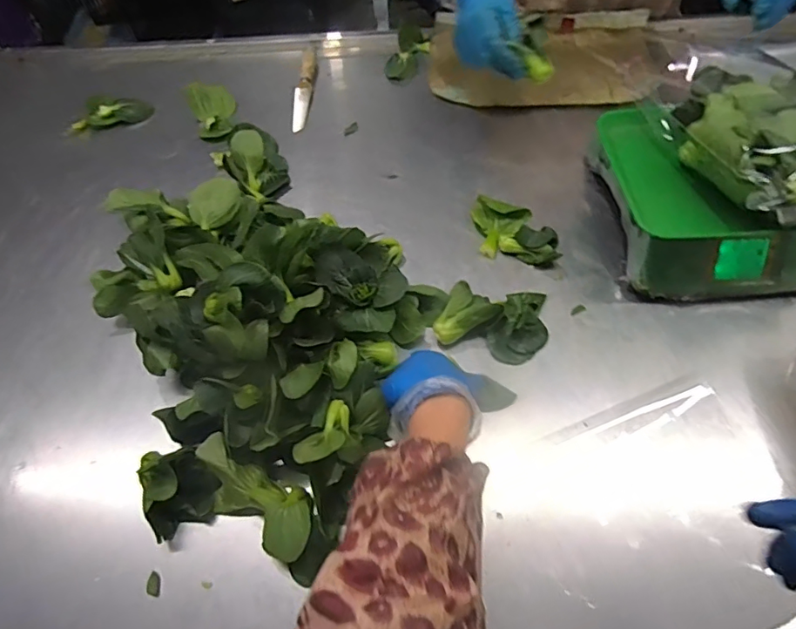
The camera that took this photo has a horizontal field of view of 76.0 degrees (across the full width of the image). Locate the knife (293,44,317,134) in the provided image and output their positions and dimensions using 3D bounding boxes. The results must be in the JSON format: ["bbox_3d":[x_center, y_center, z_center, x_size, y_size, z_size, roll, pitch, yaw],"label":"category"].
[{"bbox_3d":[-0.164,-0.392,0.885,0.031,0.010,0.175,4,74,5],"label":"knife"}]

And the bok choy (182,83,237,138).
[{"bbox_3d":[-0.313,-0.348,0.871,0.073,0.046,0.119,-21,60,-10],"label":"bok choy"}]

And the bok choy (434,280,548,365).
[{"bbox_3d":[0.119,0.000,0.620,0.129,0.040,0.101,14,61,11],"label":"bok choy"}]

